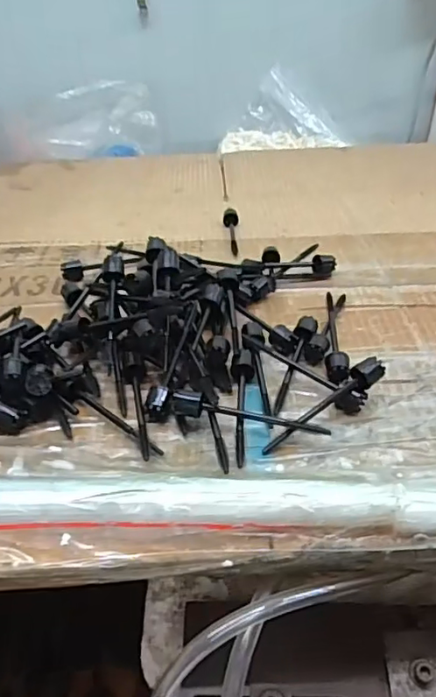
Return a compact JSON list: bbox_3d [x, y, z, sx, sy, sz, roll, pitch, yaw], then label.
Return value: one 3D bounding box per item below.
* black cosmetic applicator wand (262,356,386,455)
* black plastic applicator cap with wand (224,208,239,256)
[{"bbox_3d":[0.060,0.032,0.317,0.087,0.013,0.012,-33,45,-16],"label":"black cosmetic applicator wand"},{"bbox_3d":[0.013,-0.110,0.531,0.014,0.014,0.081,-1,35,0],"label":"black plastic applicator cap with wand"}]

